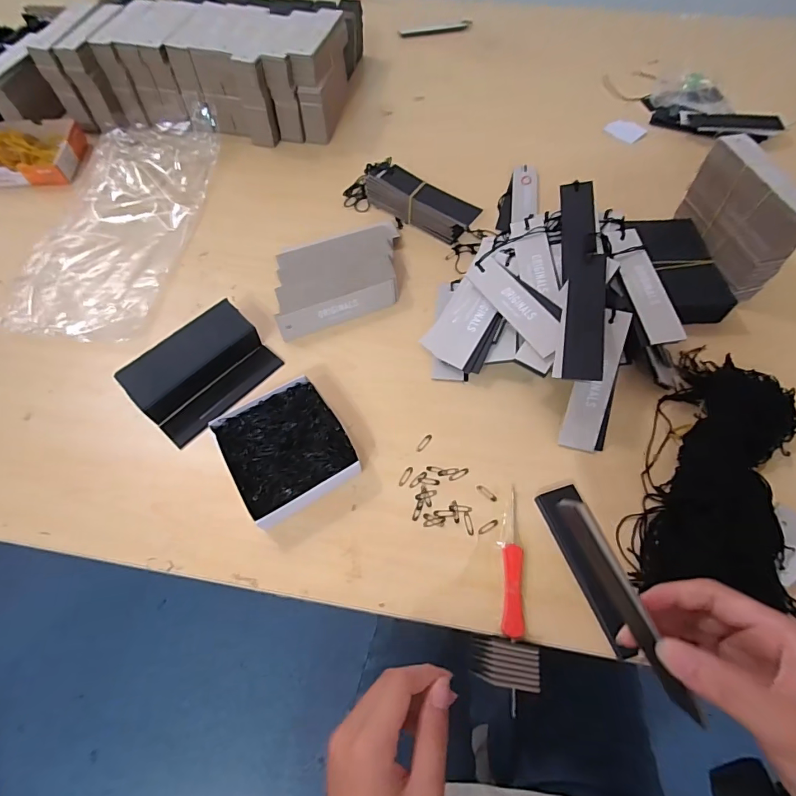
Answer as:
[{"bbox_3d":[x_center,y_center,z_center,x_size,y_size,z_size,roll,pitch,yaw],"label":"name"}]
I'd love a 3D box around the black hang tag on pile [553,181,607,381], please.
[{"bbox_3d":[0.169,-0.118,0.399,0.039,0.008,0.225,2,65,20],"label":"black hang tag on pile"}]

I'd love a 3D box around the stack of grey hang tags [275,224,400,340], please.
[{"bbox_3d":[-0.060,-0.131,0.474,0.160,0.041,0.090,-18,63,-9],"label":"stack of grey hang tags"}]

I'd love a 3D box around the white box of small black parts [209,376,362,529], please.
[{"bbox_3d":[-0.097,0.044,0.379,0.094,0.027,0.110,-28,65,-14],"label":"white box of small black parts"}]

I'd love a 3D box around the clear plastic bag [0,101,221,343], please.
[{"bbox_3d":[-0.335,-0.229,0.528,0.163,0.031,0.367,4,61,3],"label":"clear plastic bag"}]

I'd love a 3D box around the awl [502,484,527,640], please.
[{"bbox_3d":[0.091,0.127,0.343,0.016,0.007,0.111,5,61,3],"label":"awl"}]

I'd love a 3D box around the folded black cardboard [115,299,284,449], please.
[{"bbox_3d":[-0.190,-0.029,0.419,0.087,0.029,0.124,39,68,19],"label":"folded black cardboard"}]

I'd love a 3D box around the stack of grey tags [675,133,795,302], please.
[{"bbox_3d":[0.361,-0.189,0.458,0.043,0.102,0.136,-9,62,-4],"label":"stack of grey tags"}]

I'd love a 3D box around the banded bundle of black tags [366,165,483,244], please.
[{"bbox_3d":[0.026,-0.238,0.526,0.143,0.045,0.048,27,65,14],"label":"banded bundle of black tags"}]

